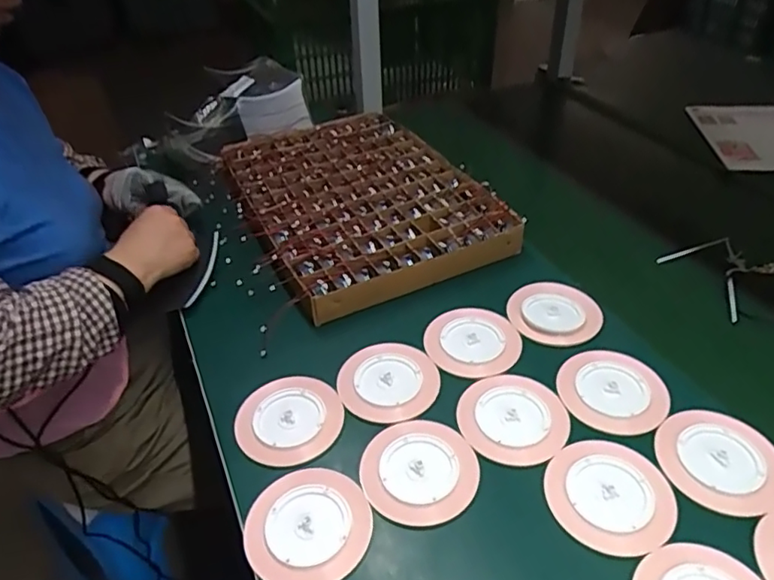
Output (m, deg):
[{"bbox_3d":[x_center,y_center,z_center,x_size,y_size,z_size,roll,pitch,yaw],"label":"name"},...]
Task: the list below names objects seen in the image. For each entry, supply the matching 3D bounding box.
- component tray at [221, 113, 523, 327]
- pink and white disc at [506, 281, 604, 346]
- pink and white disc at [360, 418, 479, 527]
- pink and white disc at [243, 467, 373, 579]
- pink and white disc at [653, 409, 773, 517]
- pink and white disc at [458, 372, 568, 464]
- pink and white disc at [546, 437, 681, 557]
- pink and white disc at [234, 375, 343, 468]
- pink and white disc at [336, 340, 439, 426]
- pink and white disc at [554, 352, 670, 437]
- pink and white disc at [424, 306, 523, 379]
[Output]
[{"bbox_3d":[-0.047,-0.135,0.822,0.303,0.046,0.420,-19,42,-19],"label":"component tray"},{"bbox_3d":[0.186,0.023,0.641,0.098,0.013,0.084,4,40,8],"label":"pink and white disc"},{"bbox_3d":[0.027,0.154,0.502,0.097,0.005,0.096,-2,39,2],"label":"pink and white disc"},{"bbox_3d":[-0.063,0.190,0.467,0.096,0.009,0.097,0,39,4],"label":"pink and white disc"},{"bbox_3d":[0.285,0.144,0.493,0.095,0.009,0.096,-2,39,2],"label":"pink and white disc"},{"bbox_3d":[0.117,0.118,0.539,0.097,0.004,0.096,-2,39,2],"label":"pink and white disc"},{"bbox_3d":[0.184,0.169,0.478,0.099,0.005,0.097,-2,39,2],"label":"pink and white disc"},{"bbox_3d":[-0.092,0.124,0.551,0.093,0.011,0.098,-2,39,2],"label":"pink and white disc"},{"bbox_3d":[0.002,0.092,0.582,0.096,0.012,0.096,-2,39,2],"label":"pink and white disc"},{"bbox_3d":[0.218,0.096,0.558,0.098,0.005,0.095,-1,39,2],"label":"pink and white disc"},{"bbox_3d":[0.092,0.054,0.621,0.099,0.007,0.098,-2,39,2],"label":"pink and white disc"}]

